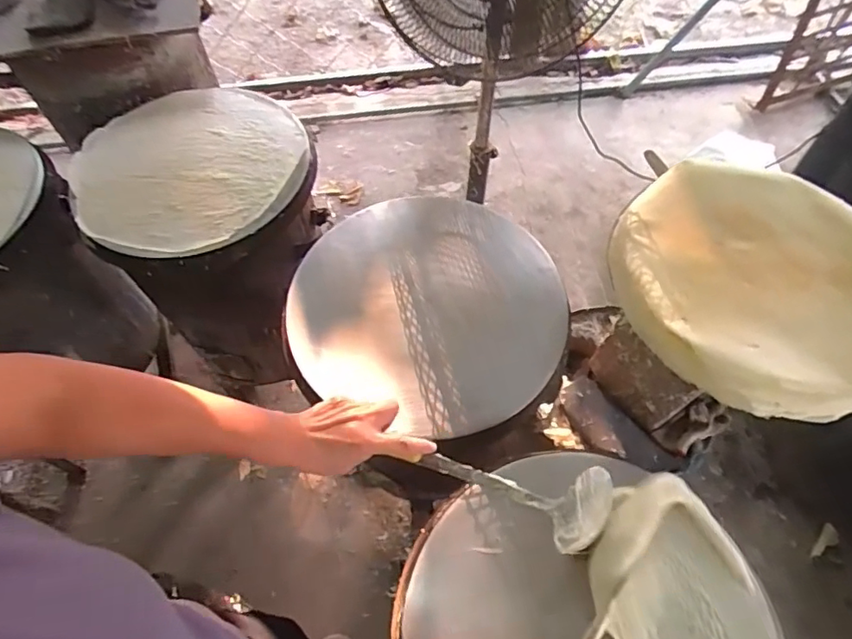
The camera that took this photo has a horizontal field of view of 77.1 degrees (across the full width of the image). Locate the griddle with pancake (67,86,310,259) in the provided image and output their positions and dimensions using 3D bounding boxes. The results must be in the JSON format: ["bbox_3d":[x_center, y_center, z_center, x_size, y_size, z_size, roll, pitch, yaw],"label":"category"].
[{"bbox_3d":[-0.418,-0.275,0.944,0.396,0.053,0.406,-1,60,1],"label":"griddle with pancake"}]

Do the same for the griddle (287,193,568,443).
[{"bbox_3d":[0.008,-0.032,0.773,0.367,0.028,0.377,-1,60,1],"label":"griddle"}]

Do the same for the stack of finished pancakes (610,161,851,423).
[{"bbox_3d":[0.458,-0.060,0.737,0.372,0.055,0.389,-41,67,-20],"label":"stack of finished pancakes"}]

